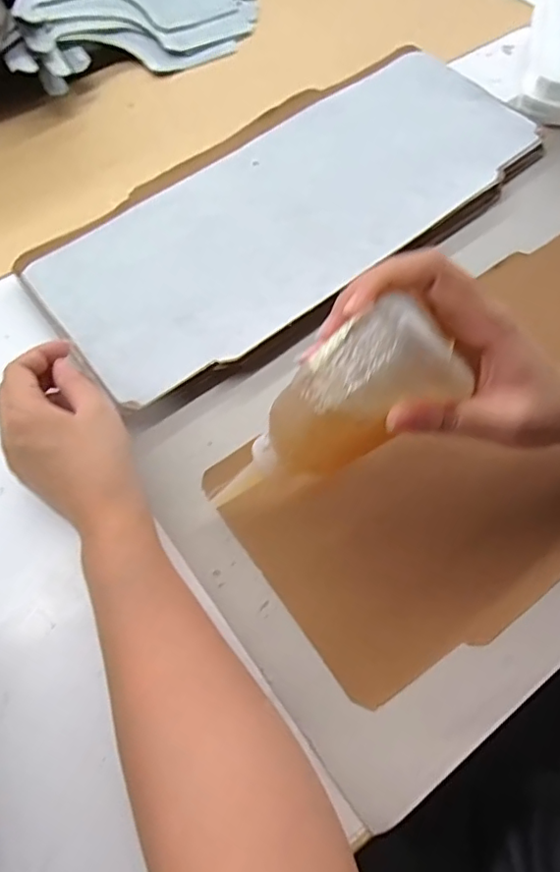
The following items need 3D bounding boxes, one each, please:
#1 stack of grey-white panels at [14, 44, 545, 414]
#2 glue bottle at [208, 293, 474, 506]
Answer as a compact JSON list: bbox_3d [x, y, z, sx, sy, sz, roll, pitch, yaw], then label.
[{"bbox_3d":[0.010,-0.194,0.451,0.412,0.023,0.201,-38,69,-16],"label":"stack of grey-white panels"},{"bbox_3d":[0.020,-0.006,0.288,0.145,0.035,0.048,-40,61,32],"label":"glue bottle"}]

